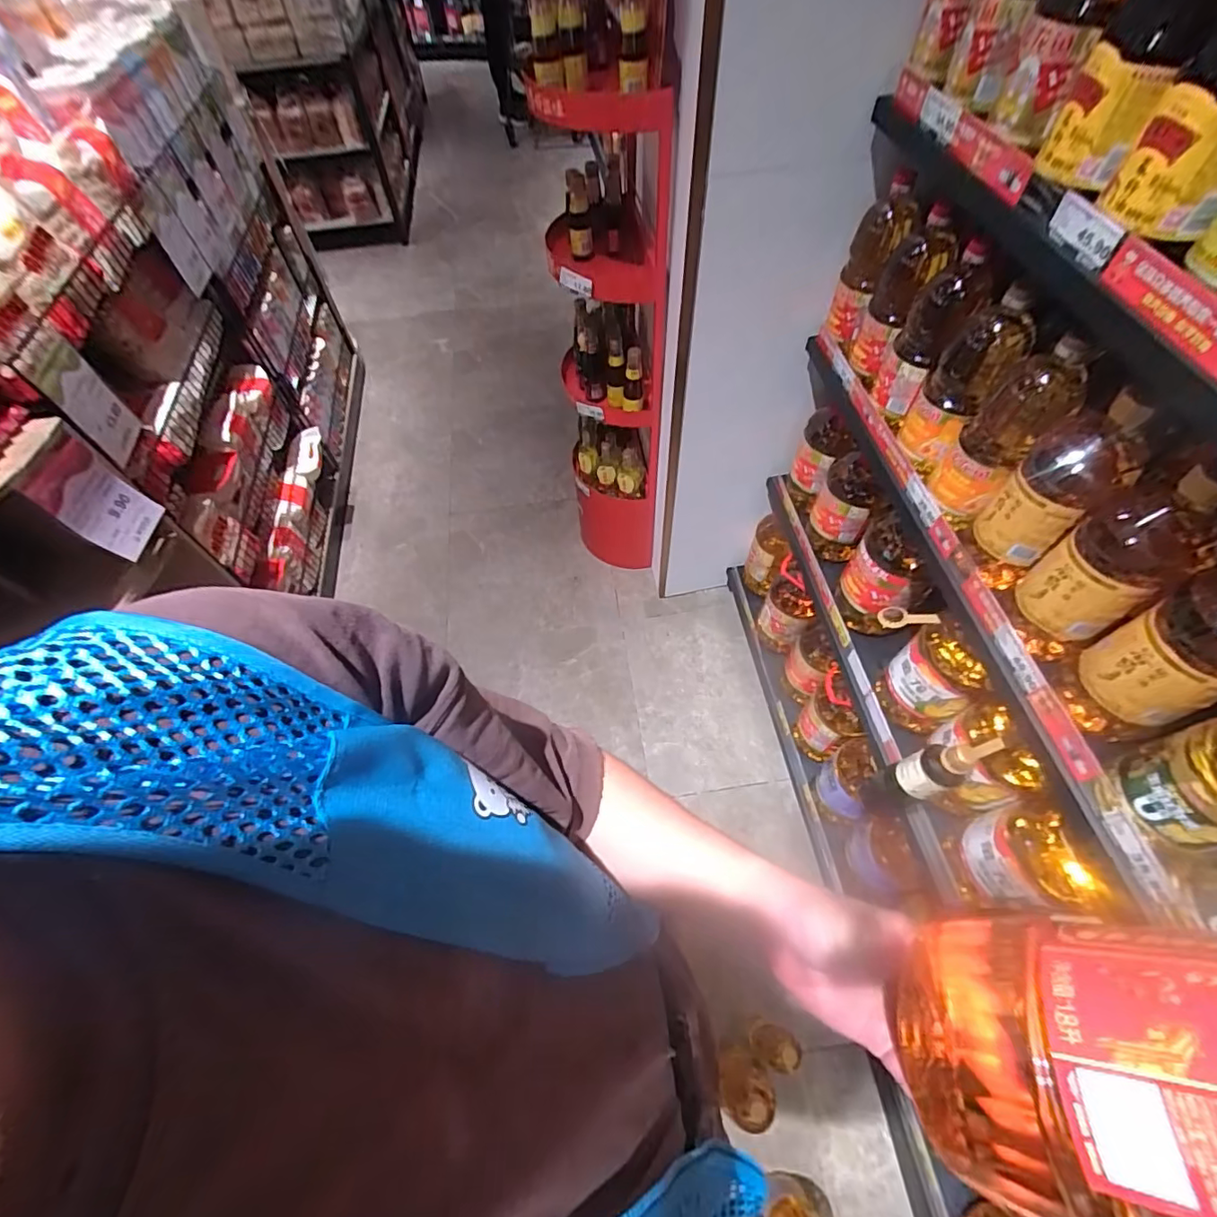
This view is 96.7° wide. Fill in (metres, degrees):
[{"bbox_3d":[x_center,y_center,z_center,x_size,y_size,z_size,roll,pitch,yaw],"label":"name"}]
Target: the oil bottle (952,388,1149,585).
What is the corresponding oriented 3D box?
[{"bbox_3d":[0.547,-0.135,0.678,0.088,0.254,0.105,-38,64,-19],"label":"oil bottle"}]

